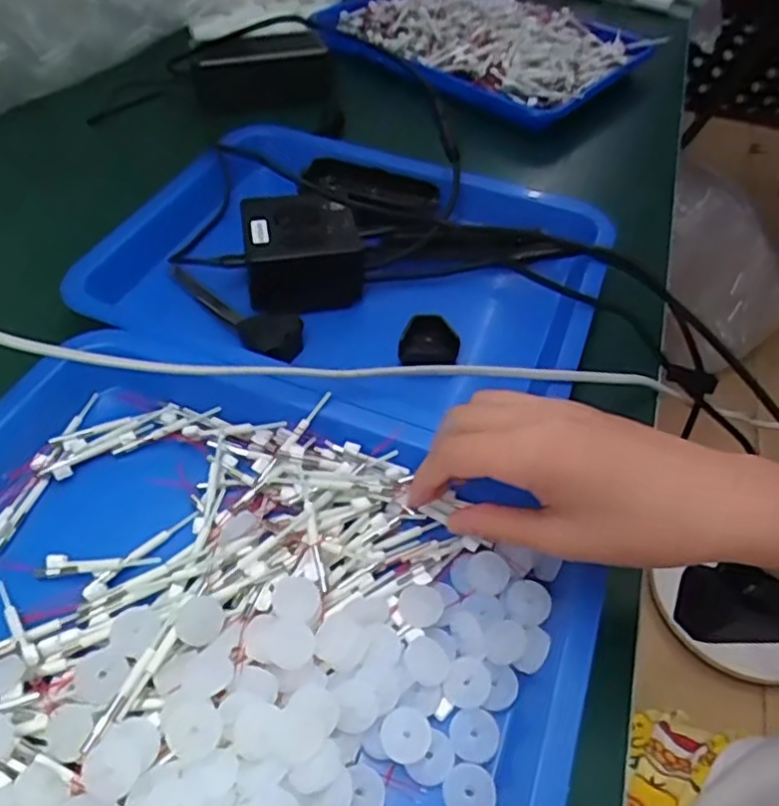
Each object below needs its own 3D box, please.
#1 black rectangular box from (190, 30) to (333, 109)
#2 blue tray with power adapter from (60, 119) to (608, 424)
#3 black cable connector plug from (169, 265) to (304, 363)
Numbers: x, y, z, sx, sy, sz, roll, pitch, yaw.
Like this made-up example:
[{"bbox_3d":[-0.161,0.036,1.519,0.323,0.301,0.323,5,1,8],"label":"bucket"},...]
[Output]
[{"bbox_3d":[-0.115,-0.303,0.605,0.123,0.056,0.027,-5,50,-9],"label":"black rectangular box"},{"bbox_3d":[-0.018,-0.087,0.467,0.314,0.077,0.251,16,50,9],"label":"blue tray with power adapter"},{"bbox_3d":[-0.101,-0.069,0.443,0.040,0.015,0.134,-35,60,-29],"label":"black cable connector plug"}]

